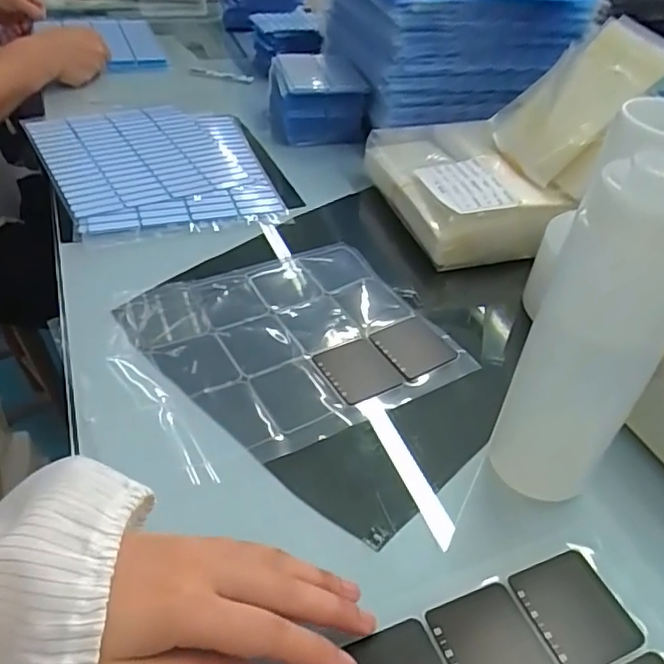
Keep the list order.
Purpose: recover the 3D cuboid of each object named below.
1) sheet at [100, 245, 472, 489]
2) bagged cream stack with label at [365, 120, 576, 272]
[{"bbox_3d":[-0.039,0.006,0.458,0.227,0.010,0.196,-19,46,-25],"label":"sheet"},{"bbox_3d":[0.124,-0.149,0.605,0.121,0.065,0.215,-8,42,-14],"label":"bagged cream stack with label"}]

